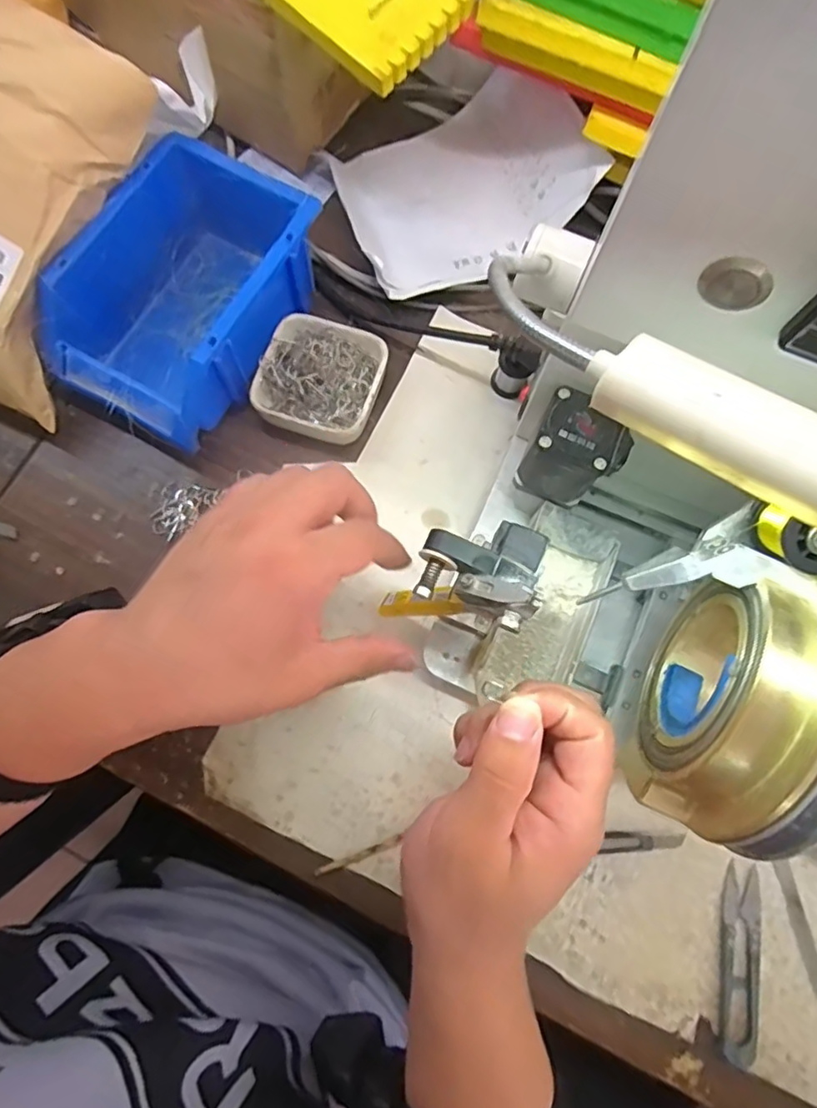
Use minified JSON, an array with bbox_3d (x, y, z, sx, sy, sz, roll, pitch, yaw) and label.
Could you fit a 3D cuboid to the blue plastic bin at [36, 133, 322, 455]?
[{"bbox_3d":[-0.152,-0.175,0.410,0.123,0.078,0.180,30,79,7],"label":"blue plastic bin"}]

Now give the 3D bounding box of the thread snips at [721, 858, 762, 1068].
[{"bbox_3d":[0.196,0.240,0.348,0.022,0.007,0.102,9,77,2],"label":"thread snips"}]

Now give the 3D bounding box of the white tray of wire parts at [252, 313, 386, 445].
[{"bbox_3d":[-0.062,-0.124,0.424,0.080,0.029,0.087,19,78,5],"label":"white tray of wire parts"}]

